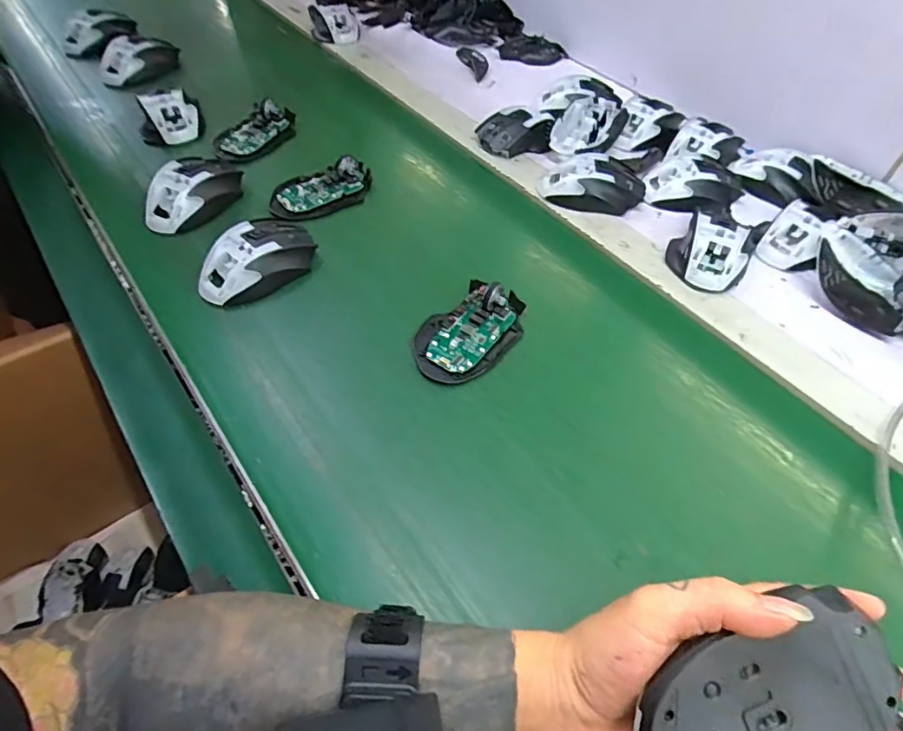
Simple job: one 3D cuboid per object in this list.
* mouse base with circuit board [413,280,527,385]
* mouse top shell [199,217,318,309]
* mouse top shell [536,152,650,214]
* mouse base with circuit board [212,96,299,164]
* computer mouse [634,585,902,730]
[{"bbox_3d":[0.017,-0.032,0.475,0.113,0.028,0.071,-37,60,-21],"label":"mouse base with circuit board"},{"bbox_3d":[-0.186,-0.103,0.512,0.071,0.038,0.111,32,62,24],"label":"mouse top shell"},{"bbox_3d":[0.159,-0.206,0.600,0.112,0.033,0.062,11,56,12],"label":"mouse top shell"},{"bbox_3d":[-0.244,-0.295,0.665,0.057,0.022,0.116,23,59,19],"label":"mouse base with circuit board"},{"bbox_3d":[0.132,0.146,0.240,0.107,0.040,0.071,-27,86,-7],"label":"computer mouse"}]

